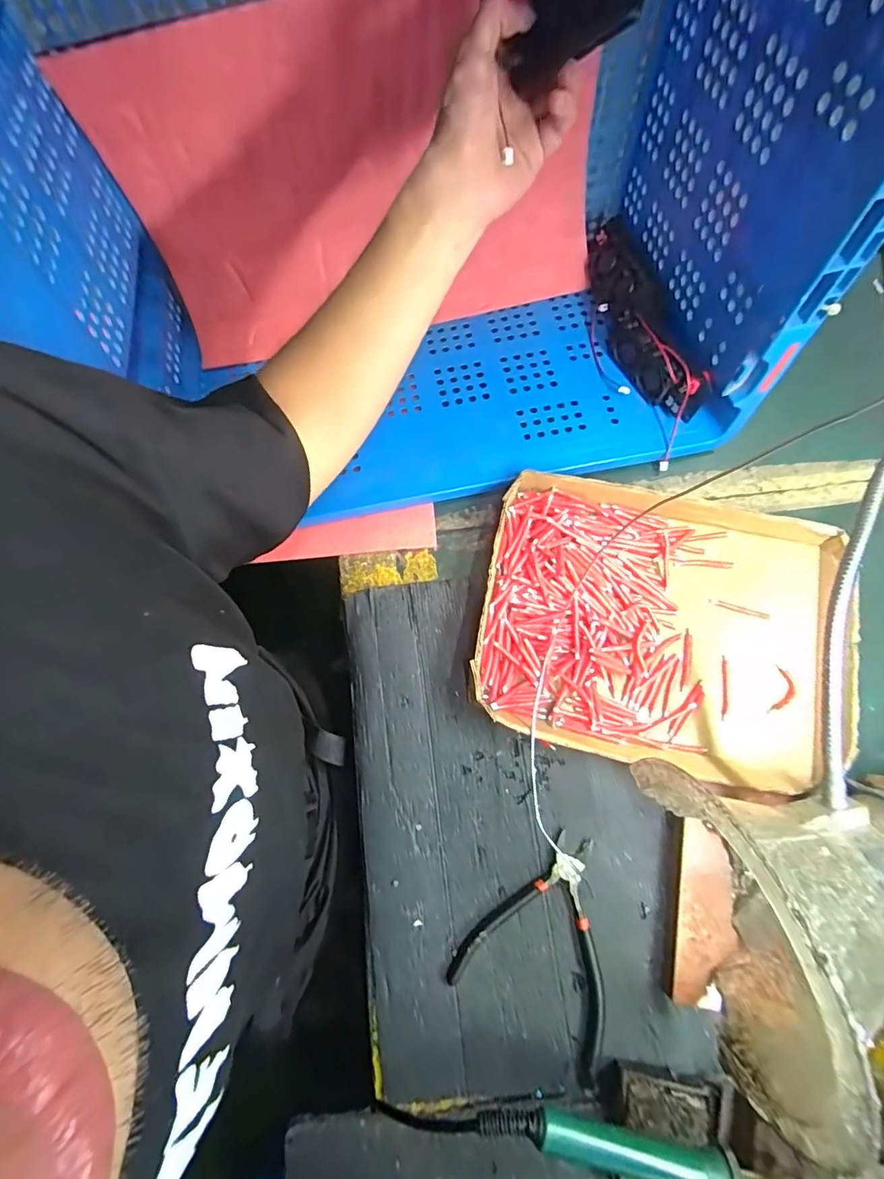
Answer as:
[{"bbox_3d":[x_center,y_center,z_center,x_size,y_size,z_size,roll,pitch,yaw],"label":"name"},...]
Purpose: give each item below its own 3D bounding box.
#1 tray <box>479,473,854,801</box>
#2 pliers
[{"bbox_3d":[0.199,0.030,0.463,0.315,0.038,0.243,12,74,5],"label":"tray"},{"bbox_3d":[0.093,0.278,0.404,0.126,0.013,0.145,30,76,10],"label":"pliers"}]

